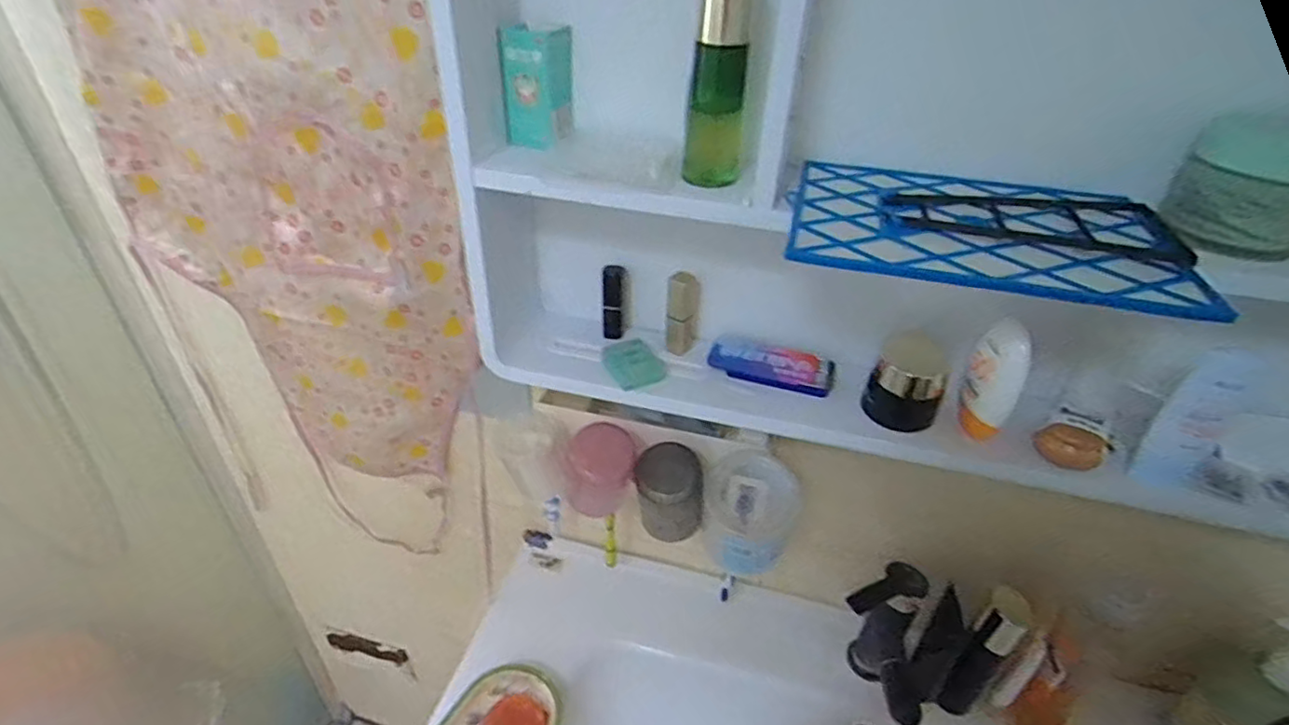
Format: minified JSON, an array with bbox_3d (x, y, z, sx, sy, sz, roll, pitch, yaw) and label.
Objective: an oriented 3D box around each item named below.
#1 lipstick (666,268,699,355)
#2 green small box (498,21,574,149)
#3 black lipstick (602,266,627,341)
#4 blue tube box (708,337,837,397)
[{"bbox_3d":[0.033,-0.043,0.569,0.026,0.077,0.019,5,35,3],"label":"lipstick"},{"bbox_3d":[-0.082,-0.216,0.491,0.042,0.080,0.047,13,37,14],"label":"green small box"},{"bbox_3d":[-0.028,-0.054,0.590,0.020,0.073,0.021,1,35,-2],"label":"black lipstick"},{"bbox_3d":[0.115,0.001,0.566,0.109,0.018,0.048,15,37,17],"label":"blue tube box"}]

